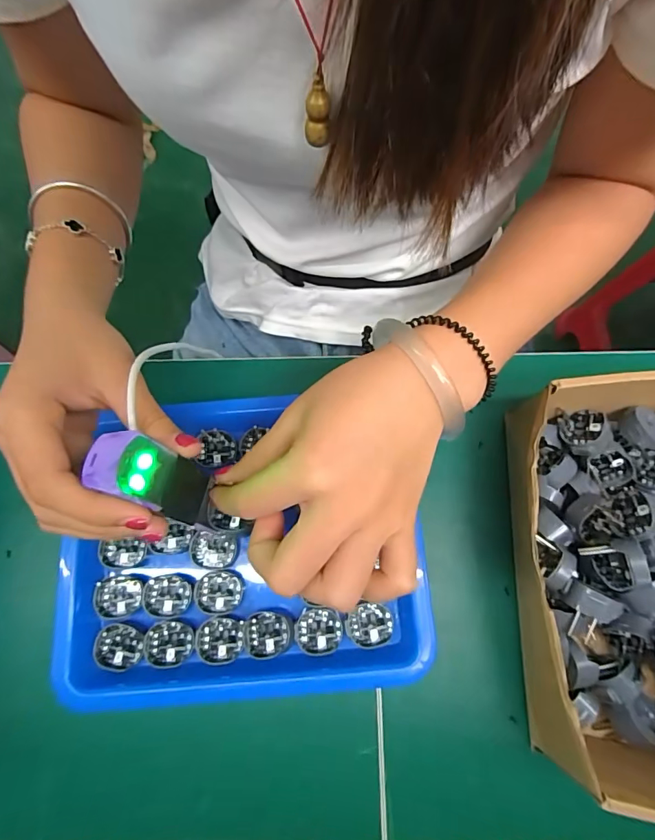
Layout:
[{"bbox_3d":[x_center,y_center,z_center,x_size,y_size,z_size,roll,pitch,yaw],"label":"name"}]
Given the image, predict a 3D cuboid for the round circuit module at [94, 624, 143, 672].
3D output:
[{"bbox_3d":[-0.124,0.136,0.266,0.027,0.005,0.024,7,76,3],"label":"round circuit module"}]

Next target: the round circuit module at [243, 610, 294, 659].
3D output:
[{"bbox_3d":[-0.035,0.127,0.264,0.029,0.008,0.025,-1,76,1],"label":"round circuit module"}]

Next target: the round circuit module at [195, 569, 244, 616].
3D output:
[{"bbox_3d":[-0.067,0.106,0.274,0.028,0.006,0.025,0,76,1],"label":"round circuit module"}]

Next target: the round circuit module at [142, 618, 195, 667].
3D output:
[{"bbox_3d":[-0.095,0.133,0.266,0.029,0.004,0.025,-5,76,0],"label":"round circuit module"}]

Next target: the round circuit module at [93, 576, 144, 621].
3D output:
[{"bbox_3d":[-0.127,0.109,0.274,0.029,0.005,0.024,-4,76,0],"label":"round circuit module"}]

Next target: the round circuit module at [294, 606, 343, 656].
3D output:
[{"bbox_3d":[-0.005,0.126,0.267,0.027,0.005,0.025,0,76,1],"label":"round circuit module"}]

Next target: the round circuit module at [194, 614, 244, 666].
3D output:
[{"bbox_3d":[-0.064,0.131,0.267,0.028,0.004,0.026,0,76,1],"label":"round circuit module"}]

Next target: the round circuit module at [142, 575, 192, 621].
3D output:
[{"bbox_3d":[-0.098,0.109,0.275,0.028,0.006,0.025,-6,76,0],"label":"round circuit module"}]

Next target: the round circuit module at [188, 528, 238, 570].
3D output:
[{"bbox_3d":[-0.072,0.082,0.282,0.028,0.004,0.023,14,76,5],"label":"round circuit module"}]

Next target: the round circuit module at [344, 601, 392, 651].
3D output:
[{"bbox_3d":[0.025,0.124,0.269,0.028,0.006,0.023,0,76,2],"label":"round circuit module"}]

